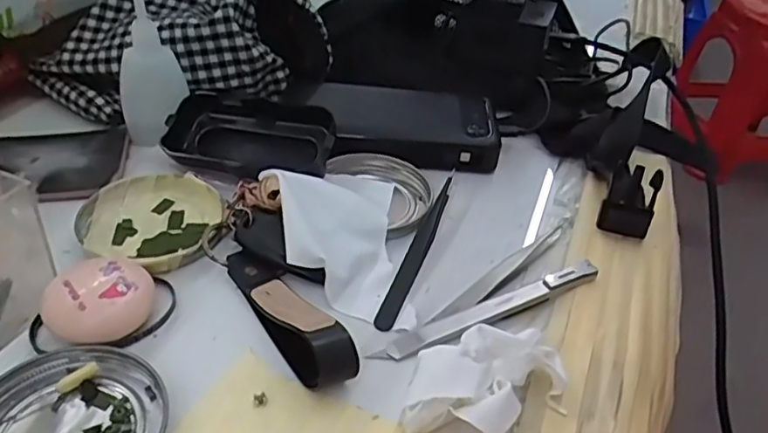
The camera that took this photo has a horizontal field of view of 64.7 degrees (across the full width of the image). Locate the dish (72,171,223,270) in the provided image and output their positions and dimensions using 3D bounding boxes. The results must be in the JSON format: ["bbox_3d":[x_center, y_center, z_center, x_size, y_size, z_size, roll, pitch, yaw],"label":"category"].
[{"bbox_3d":[-0.132,0.001,0.352,0.078,0.012,0.071,4,39,-3],"label":"dish"}]

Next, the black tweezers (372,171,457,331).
[{"bbox_3d":[0.021,0.014,0.353,0.010,0.016,0.131,17,40,12],"label":"black tweezers"}]

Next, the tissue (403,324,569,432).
[{"bbox_3d":[0.047,0.076,0.273,0.068,0.019,0.055,9,39,4],"label":"tissue"}]

